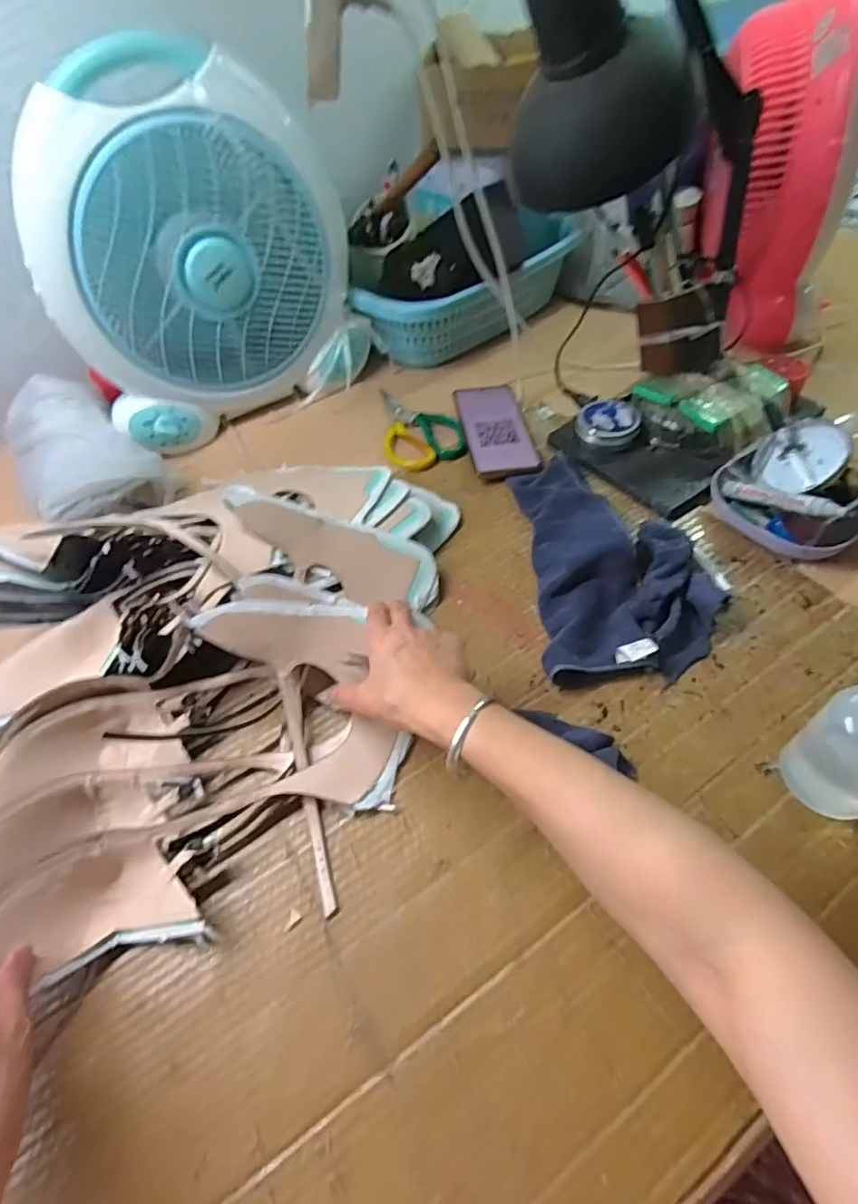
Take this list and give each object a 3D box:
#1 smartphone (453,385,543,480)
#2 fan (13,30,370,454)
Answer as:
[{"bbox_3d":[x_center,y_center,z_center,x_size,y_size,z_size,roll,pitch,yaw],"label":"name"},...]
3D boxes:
[{"bbox_3d":[0.081,-0.211,0.719,0.078,0.009,0.166,-7,54,-4],"label":"smartphone"},{"bbox_3d":[-0.269,-0.399,0.694,0.336,0.345,0.127,-26,54,-14],"label":"fan"}]

